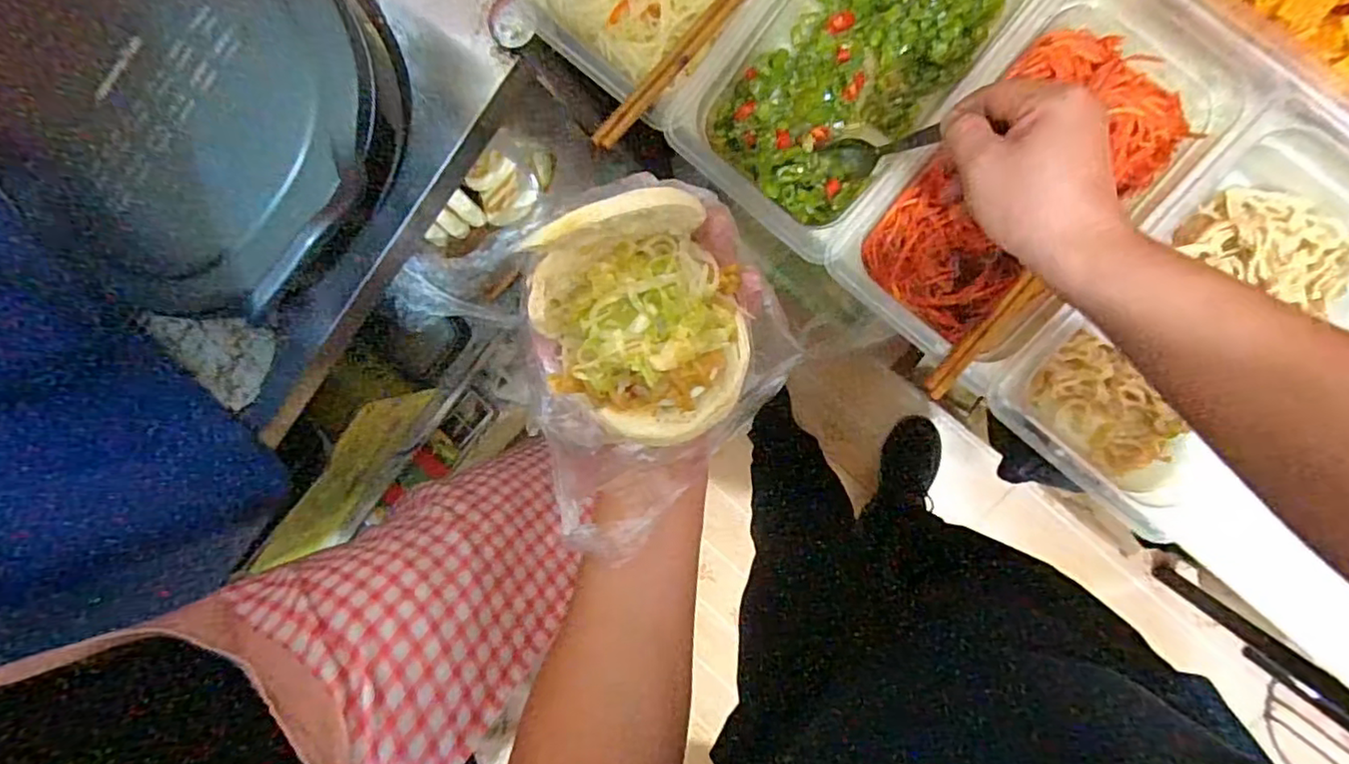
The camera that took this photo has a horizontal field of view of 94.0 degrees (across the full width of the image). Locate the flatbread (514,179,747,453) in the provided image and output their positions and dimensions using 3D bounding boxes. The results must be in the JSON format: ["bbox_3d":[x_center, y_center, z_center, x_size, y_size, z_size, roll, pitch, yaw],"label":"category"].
[{"bbox_3d":[-0.019,-0.025,0.306,0.093,0.067,0.113,-19,91,10],"label":"flatbread"}]

